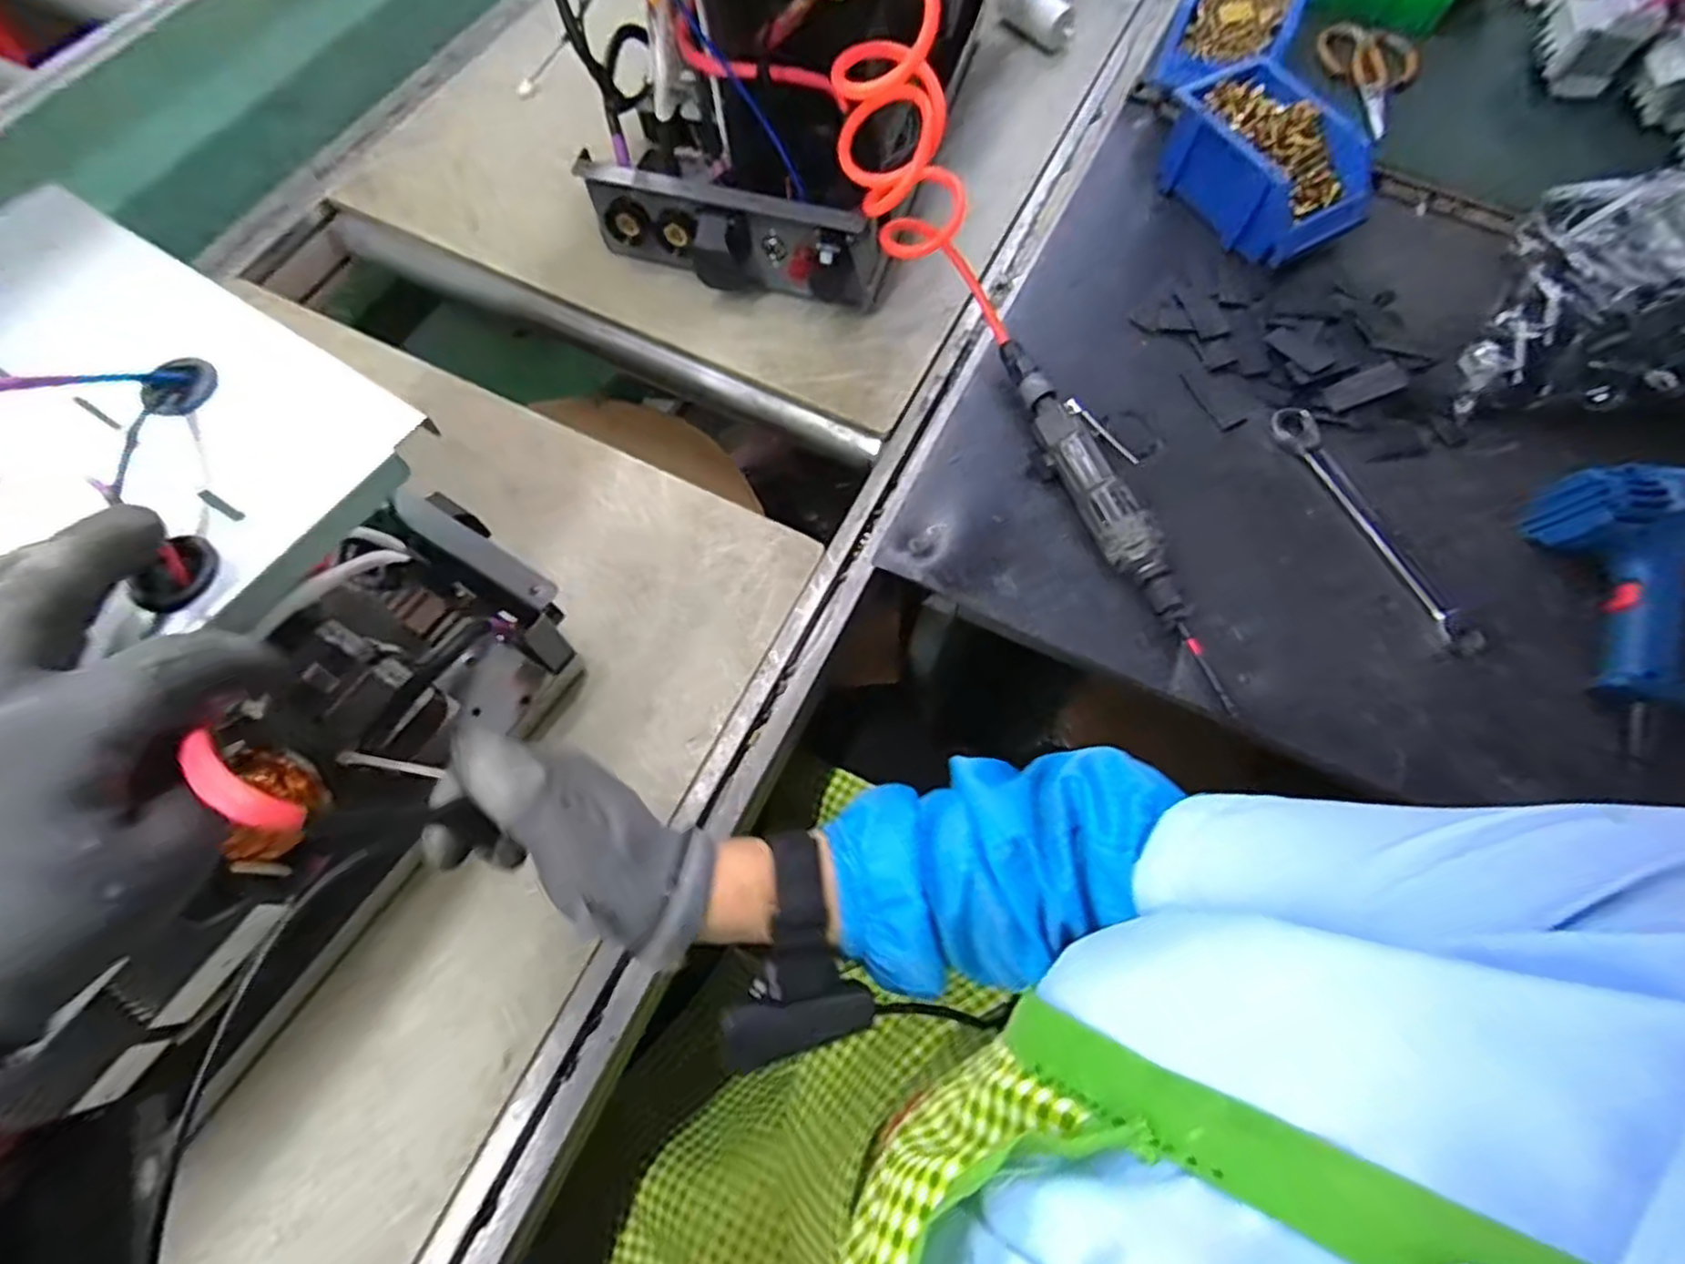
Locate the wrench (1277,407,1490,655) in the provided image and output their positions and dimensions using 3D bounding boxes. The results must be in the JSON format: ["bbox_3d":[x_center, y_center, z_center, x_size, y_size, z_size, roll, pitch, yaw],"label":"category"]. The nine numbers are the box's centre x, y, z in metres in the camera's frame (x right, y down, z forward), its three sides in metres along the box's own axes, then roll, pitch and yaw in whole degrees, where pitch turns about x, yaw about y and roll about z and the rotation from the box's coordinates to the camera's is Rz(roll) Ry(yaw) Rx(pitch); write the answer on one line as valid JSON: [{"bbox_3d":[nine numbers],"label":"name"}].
[{"bbox_3d":[0.426,-0.086,0.570,0.040,0.012,0.235,-23,70,-10],"label":"wrench"}]

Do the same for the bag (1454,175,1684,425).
[{"bbox_3d":[0.629,-0.282,0.553,0.158,0.178,0.174,16,69,5],"label":"bag"}]

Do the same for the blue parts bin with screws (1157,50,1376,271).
[{"bbox_3d":[0.397,-0.438,0.668,0.135,0.074,0.187,-40,74,-15],"label":"blue parts bin with screws"}]

